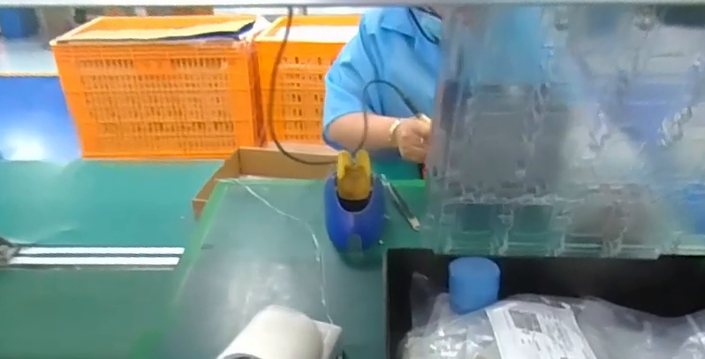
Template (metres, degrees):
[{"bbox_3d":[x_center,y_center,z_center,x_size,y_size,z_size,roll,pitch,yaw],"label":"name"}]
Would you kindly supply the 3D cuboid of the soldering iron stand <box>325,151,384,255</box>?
[{"bbox_3d":[0.003,0.025,0.626,0.069,0.082,0.085,0,28,0],"label":"soldering iron stand"}]

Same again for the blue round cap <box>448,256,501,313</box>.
[{"bbox_3d":[0.094,0.081,0.415,0.038,0.030,0.038,0,28,0],"label":"blue round cap"}]

